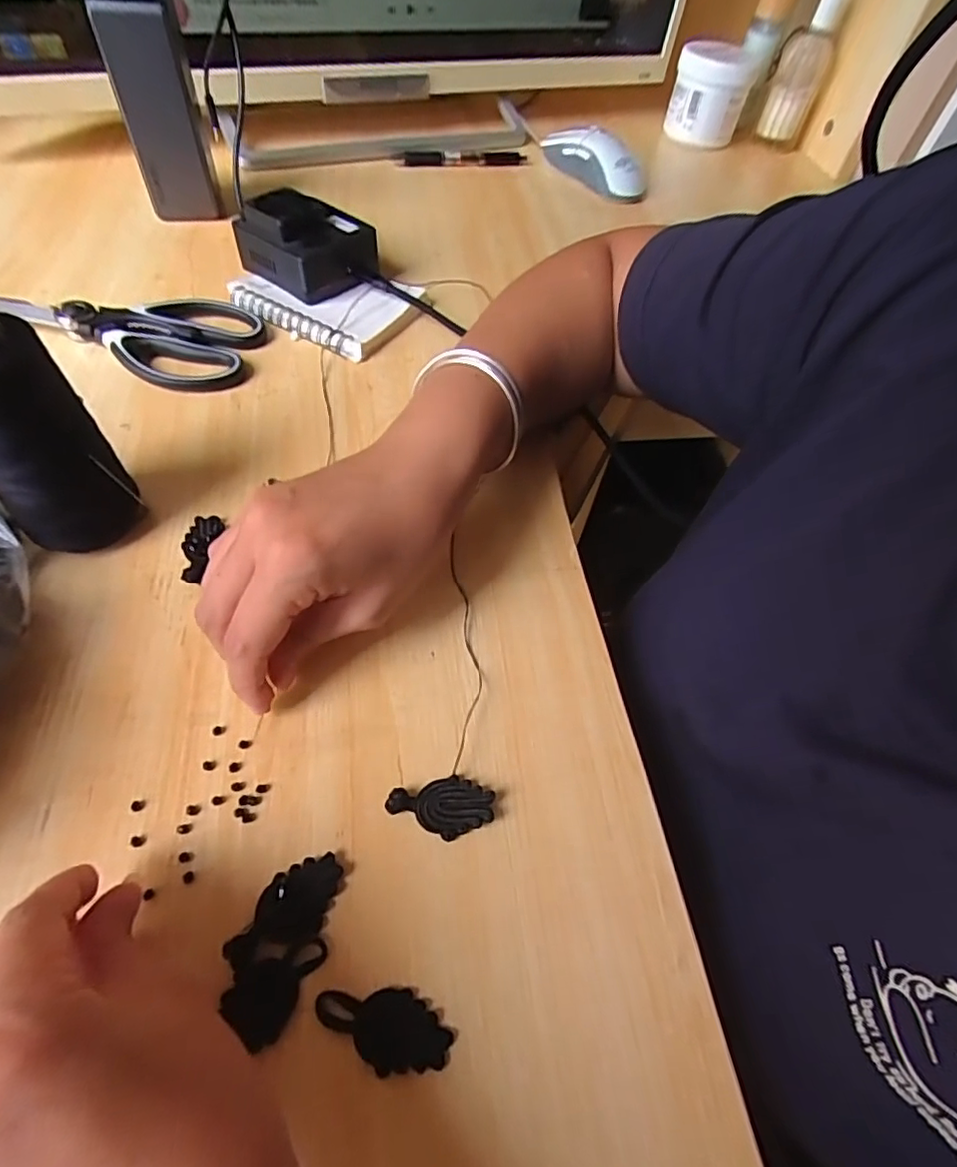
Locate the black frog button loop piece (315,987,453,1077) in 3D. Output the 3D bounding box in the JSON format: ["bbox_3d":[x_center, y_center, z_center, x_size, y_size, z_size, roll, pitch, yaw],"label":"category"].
[{"bbox_3d":[-0.031,0.148,0.187,0.043,0.004,0.022,1,56,-6],"label":"black frog button loop piece"}]

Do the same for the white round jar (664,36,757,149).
[{"bbox_3d":[0.269,-0.565,0.656,0.079,0.072,0.074,3,56,-5],"label":"white round jar"}]

